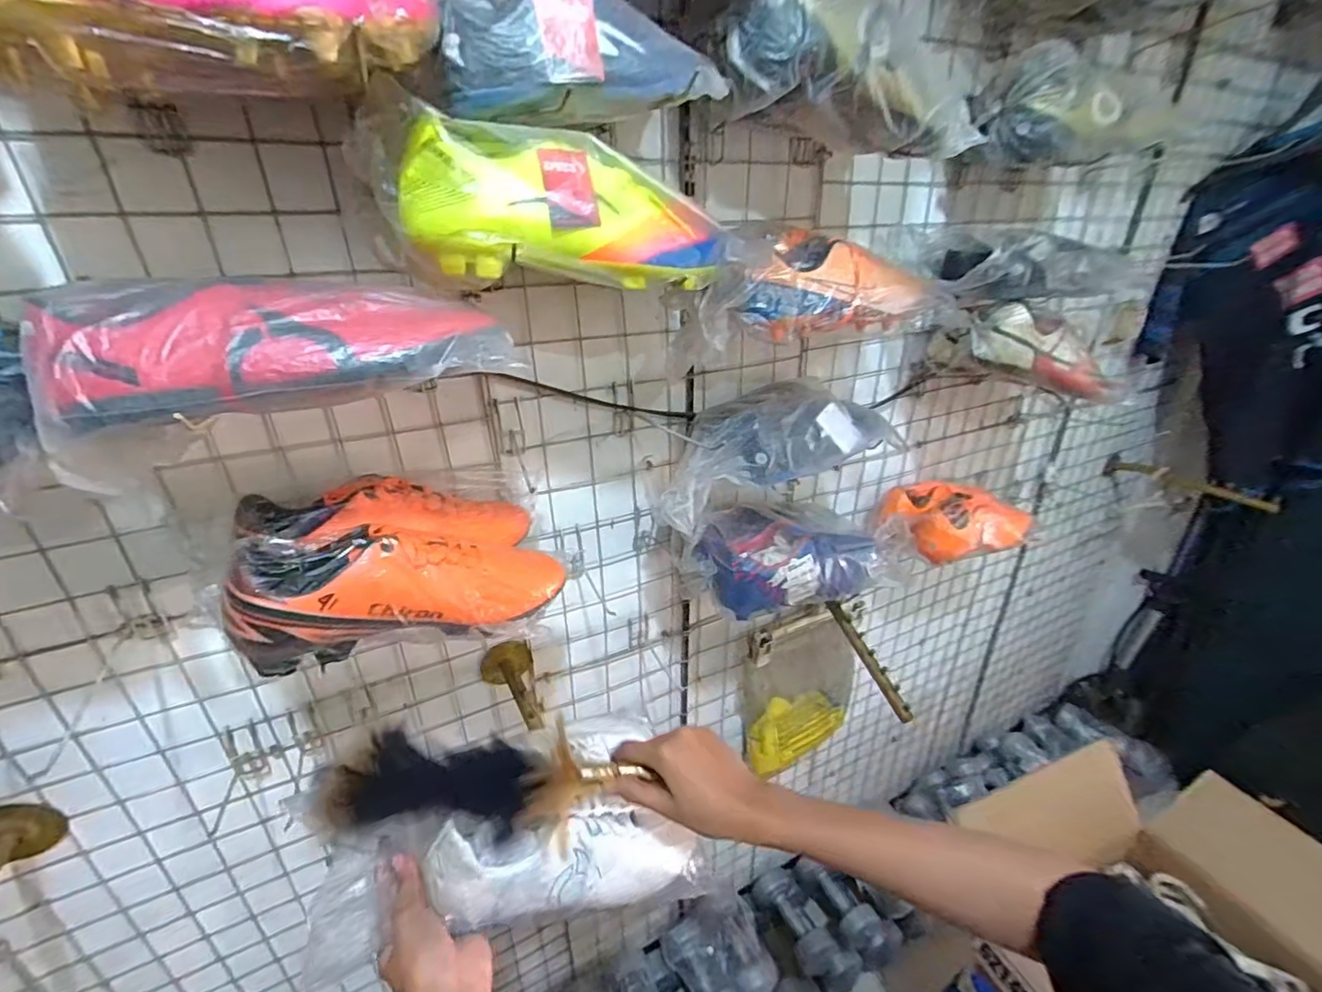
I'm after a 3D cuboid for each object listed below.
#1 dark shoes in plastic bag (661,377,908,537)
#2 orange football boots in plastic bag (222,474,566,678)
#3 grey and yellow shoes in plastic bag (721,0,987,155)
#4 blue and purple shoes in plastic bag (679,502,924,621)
[{"bbox_3d":[0.135,-0.068,0.659,0.295,0.116,0.090,-20,30,-8],"label":"dark shoes in plastic bag"},{"bbox_3d":[-0.231,0.053,0.506,0.245,0.096,0.149,-12,29,-24],"label":"orange football boots in plastic bag"},{"bbox_3d":[0.180,-0.376,0.492,0.253,0.100,0.067,4,23,-22],"label":"grey and yellow shoes in plastic bag"},{"bbox_3d":[0.172,0.057,0.739,0.309,0.118,0.149,-10,28,-20],"label":"blue and purple shoes in plastic bag"}]

